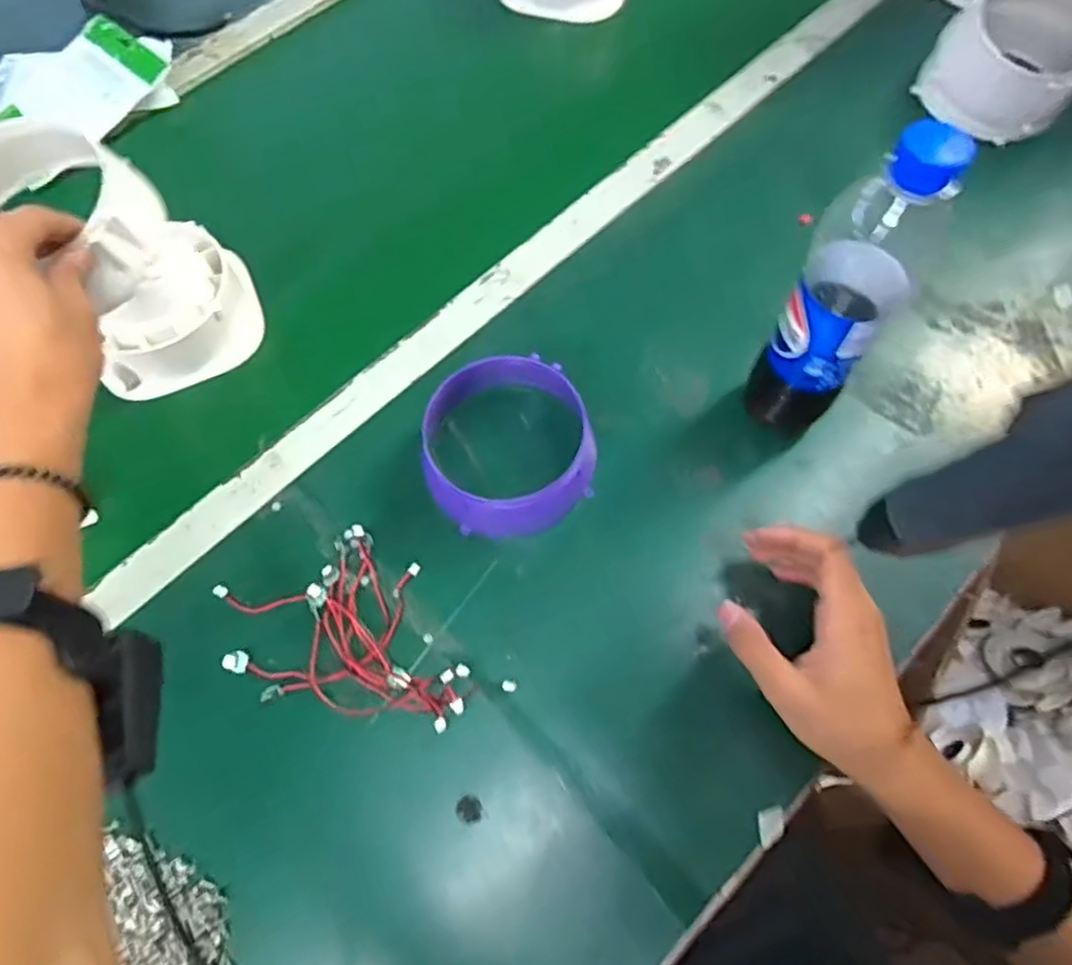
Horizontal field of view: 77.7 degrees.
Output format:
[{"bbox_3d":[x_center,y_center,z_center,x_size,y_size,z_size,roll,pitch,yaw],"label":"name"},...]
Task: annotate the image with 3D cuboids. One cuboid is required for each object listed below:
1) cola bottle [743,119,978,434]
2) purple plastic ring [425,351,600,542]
[{"bbox_3d":[0.192,-0.110,0.421,0.065,0.246,0.065,20,69,10],"label":"cola bottle"},{"bbox_3d":[-0.022,-0.025,0.487,0.121,0.054,0.123,-1,67,2],"label":"purple plastic ring"}]

